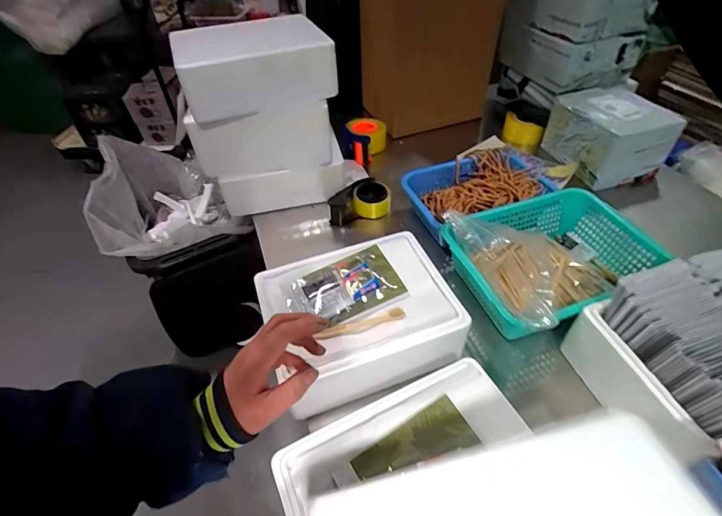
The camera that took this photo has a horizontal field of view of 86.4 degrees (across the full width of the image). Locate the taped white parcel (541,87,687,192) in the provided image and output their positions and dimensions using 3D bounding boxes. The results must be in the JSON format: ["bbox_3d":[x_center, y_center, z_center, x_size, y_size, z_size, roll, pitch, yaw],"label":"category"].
[{"bbox_3d":[0.622,-0.305,0.991,0.183,0.172,0.247,-14,47,-10],"label":"taped white parcel"}]

